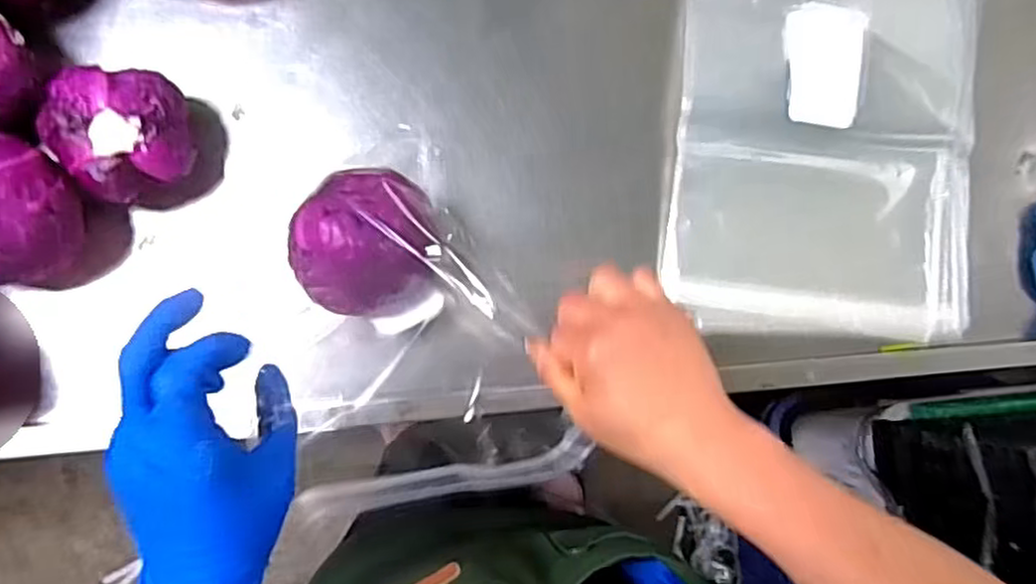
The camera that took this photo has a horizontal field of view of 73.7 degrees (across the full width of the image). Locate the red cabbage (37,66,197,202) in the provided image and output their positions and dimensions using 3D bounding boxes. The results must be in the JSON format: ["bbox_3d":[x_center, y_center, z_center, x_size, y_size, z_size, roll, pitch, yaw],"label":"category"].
[{"bbox_3d":[-0.310,-0.124,0.545,0.096,0.080,0.101,-2,85,-6],"label":"red cabbage"}]

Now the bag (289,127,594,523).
[{"bbox_3d":[-0.070,0.023,0.494,0.186,0.195,0.223,-3,85,-6],"label":"bag"}]

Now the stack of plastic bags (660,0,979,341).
[{"bbox_3d":[0.290,-0.137,0.636,0.291,0.036,0.356,3,85,-6],"label":"stack of plastic bags"}]

